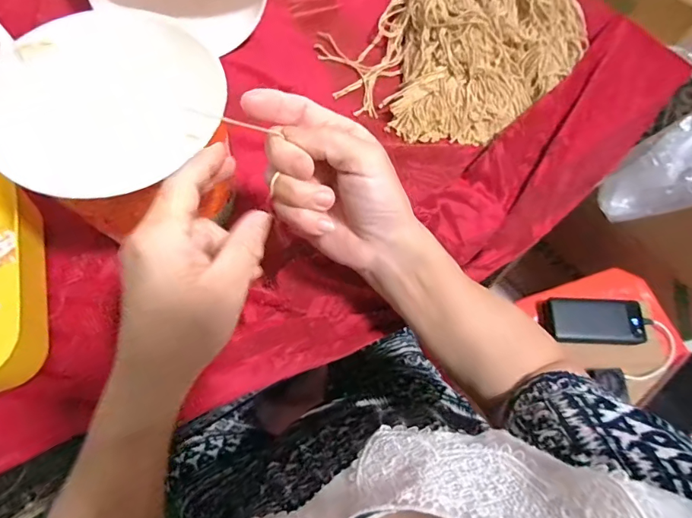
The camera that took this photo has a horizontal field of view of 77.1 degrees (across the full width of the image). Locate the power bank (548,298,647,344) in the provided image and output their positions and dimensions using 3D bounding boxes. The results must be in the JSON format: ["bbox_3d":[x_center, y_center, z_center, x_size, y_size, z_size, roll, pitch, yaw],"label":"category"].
[{"bbox_3d":[0.419,0.103,0.725,0.152,0.028,0.071,2,68,-1],"label":"power bank"}]

